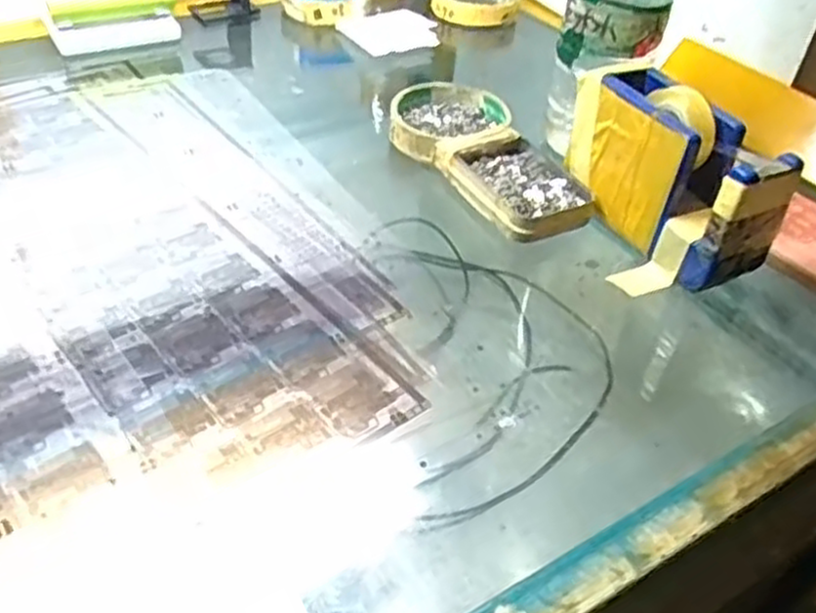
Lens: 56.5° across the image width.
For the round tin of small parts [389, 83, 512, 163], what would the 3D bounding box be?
[{"bbox_3d":[0.030,-0.130,0.537,0.082,0.018,0.089,3,41,-3],"label":"round tin of small parts"}]

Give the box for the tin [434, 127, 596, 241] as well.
[{"bbox_3d":[0.072,-0.078,0.484,0.067,0.018,0.096,-14,44,-21],"label":"tin"}]

